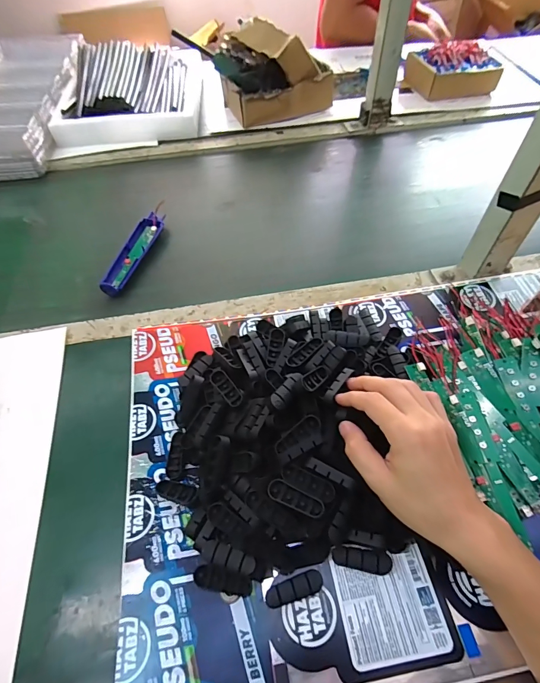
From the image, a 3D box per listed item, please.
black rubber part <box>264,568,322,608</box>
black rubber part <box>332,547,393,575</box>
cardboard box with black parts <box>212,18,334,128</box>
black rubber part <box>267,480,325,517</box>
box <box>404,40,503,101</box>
[{"bbox_3d":[0.020,0.201,0.303,0.047,0.006,0.016,-16,56,-10],"label":"black rubber part"},{"bbox_3d":[0.078,0.185,0.314,0.047,0.010,0.016,4,55,5],"label":"black rubber part"},{"bbox_3d":[-0.003,-0.568,0.788,0.209,0.127,0.197,-22,57,-13],"label":"cardboard box with black parts"},{"bbox_3d":[0.022,0.131,0.311,0.047,0.006,0.017,22,58,16],"label":"black rubber part"},{"bbox_3d":[0.414,-0.616,0.852,0.175,0.078,0.117,-10,55,-5],"label":"box"}]

